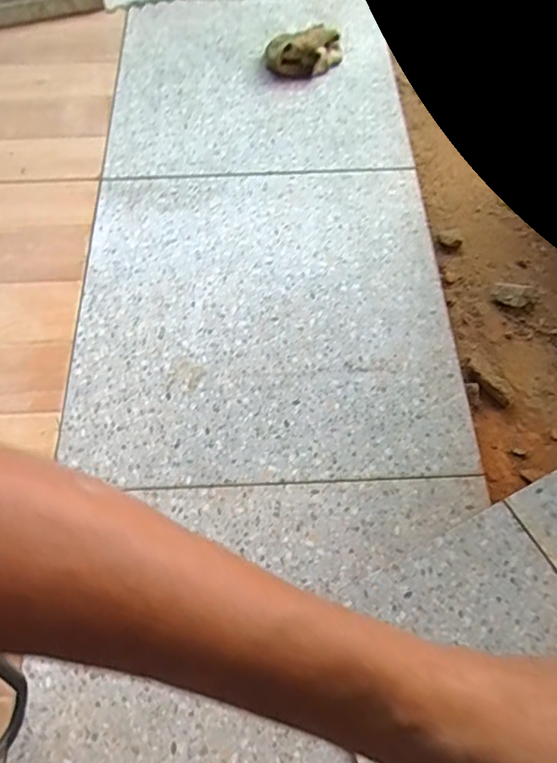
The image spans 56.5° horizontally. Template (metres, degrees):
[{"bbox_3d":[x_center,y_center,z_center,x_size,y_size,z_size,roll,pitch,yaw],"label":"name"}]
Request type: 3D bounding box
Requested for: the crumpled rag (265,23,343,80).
[{"bbox_3d":[0.047,-0.588,0.929,0.135,0.054,0.073,-4,62,0],"label":"crumpled rag"}]

